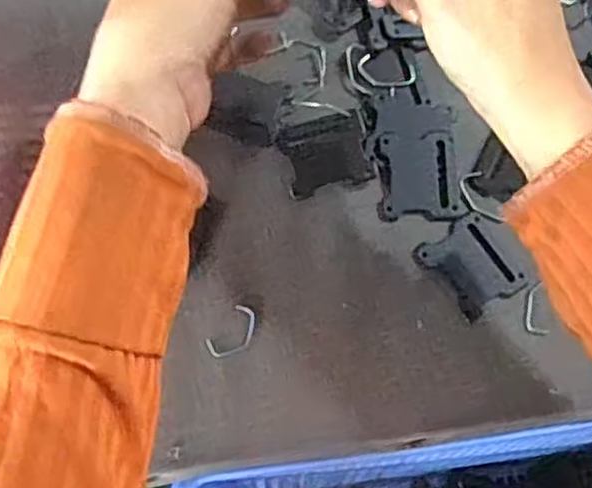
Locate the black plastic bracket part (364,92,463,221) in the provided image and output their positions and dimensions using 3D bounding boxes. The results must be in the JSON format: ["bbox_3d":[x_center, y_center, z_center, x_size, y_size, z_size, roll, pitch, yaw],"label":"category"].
[{"bbox_3d":[0.066,-0.050,0.399,0.050,0.006,0.072,-1,72,-2],"label":"black plastic bracket part"}]

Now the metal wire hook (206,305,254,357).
[{"bbox_3d":[-0.032,0.048,0.373,0.018,0.004,0.030,37,75,10],"label":"metal wire hook"}]

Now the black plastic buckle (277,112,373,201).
[{"bbox_3d":[0.017,-0.052,0.399,0.046,0.005,0.042,-15,73,-6],"label":"black plastic buckle"}]

